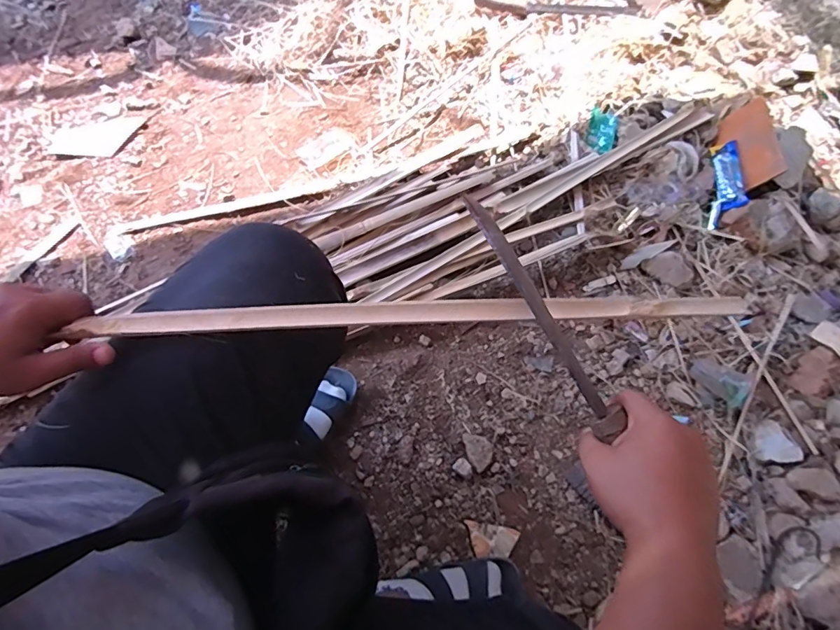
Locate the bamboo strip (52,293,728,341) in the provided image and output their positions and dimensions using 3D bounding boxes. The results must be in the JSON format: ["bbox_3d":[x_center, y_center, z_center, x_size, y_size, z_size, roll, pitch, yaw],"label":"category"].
[{"bbox_3d":[-0.011,0.000,0.421,0.563,0.013,0.022,-2,69,0],"label":"bamboo strip"}]

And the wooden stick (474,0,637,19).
[{"bbox_3d":[0.326,-0.741,1.164,0.376,0.022,0.061,4,69,2],"label":"wooden stick"}]

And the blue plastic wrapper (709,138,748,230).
[{"bbox_3d":[0.611,-0.261,0.948,0.053,0.040,0.208,14,70,6],"label":"blue plastic wrapper"}]

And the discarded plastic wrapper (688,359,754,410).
[{"bbox_3d":[0.534,0.113,0.844,0.099,0.031,0.051,42,70,16],"label":"discarded plastic wrapper"}]

